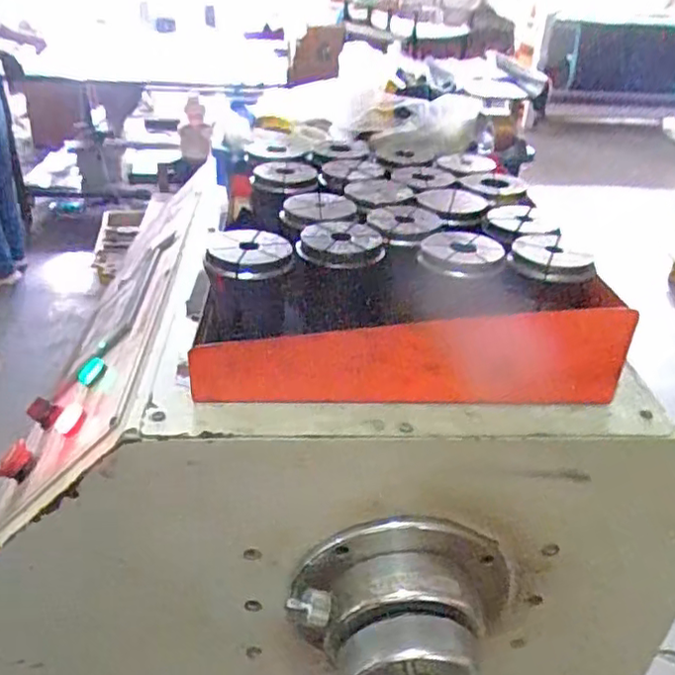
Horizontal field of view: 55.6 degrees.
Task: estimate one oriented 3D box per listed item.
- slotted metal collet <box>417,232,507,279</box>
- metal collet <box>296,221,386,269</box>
[{"bbox_3d":[0.103,-0.068,0.533,0.068,0.020,0.058,7,37,5],"label":"slotted metal collet"},{"bbox_3d":[0.003,-0.082,0.552,0.072,0.018,0.076,1,37,-3],"label":"metal collet"}]

